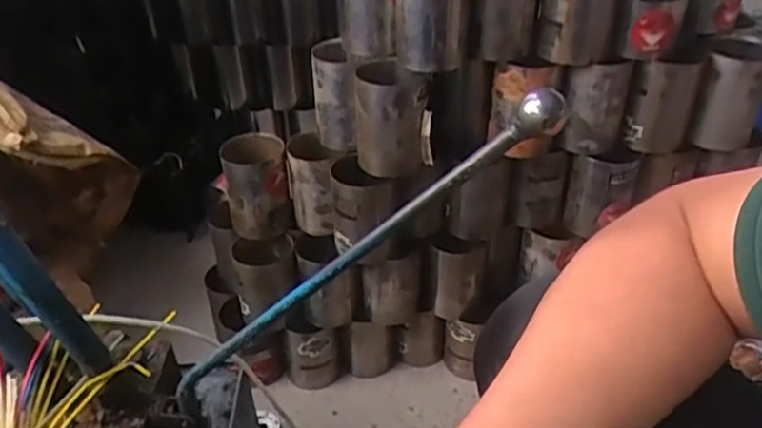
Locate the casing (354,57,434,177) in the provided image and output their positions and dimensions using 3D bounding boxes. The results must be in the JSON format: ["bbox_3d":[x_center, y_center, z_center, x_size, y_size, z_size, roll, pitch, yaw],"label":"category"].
[{"bbox_3d":[0.016,-0.131,0.855,0.100,0.126,0.098,-6,36,-5],"label":"casing"}]

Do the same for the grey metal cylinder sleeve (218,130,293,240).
[{"bbox_3d":[-0.185,-0.043,0.962,0.092,0.136,0.086,-8,37,-9],"label":"grey metal cylinder sleeve"}]

